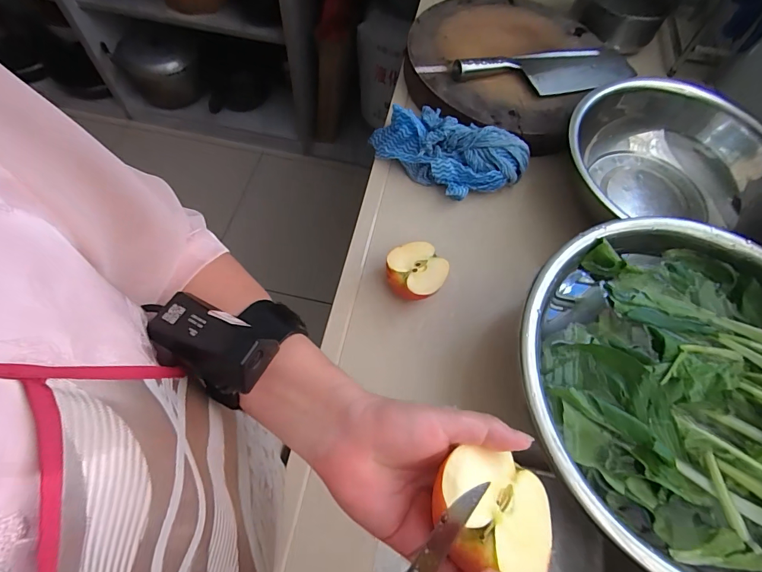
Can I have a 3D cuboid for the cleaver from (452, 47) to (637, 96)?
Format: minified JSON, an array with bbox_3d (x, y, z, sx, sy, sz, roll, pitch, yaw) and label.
[{"bbox_3d":[0.298,-0.369,0.682,0.342,0.032,0.106,-18,67,-12],"label":"cleaver"}]

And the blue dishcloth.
[{"bbox_3d":[0.100,-0.209,0.614,0.235,0.061,0.118,27,66,10],"label":"blue dishcloth"}]

